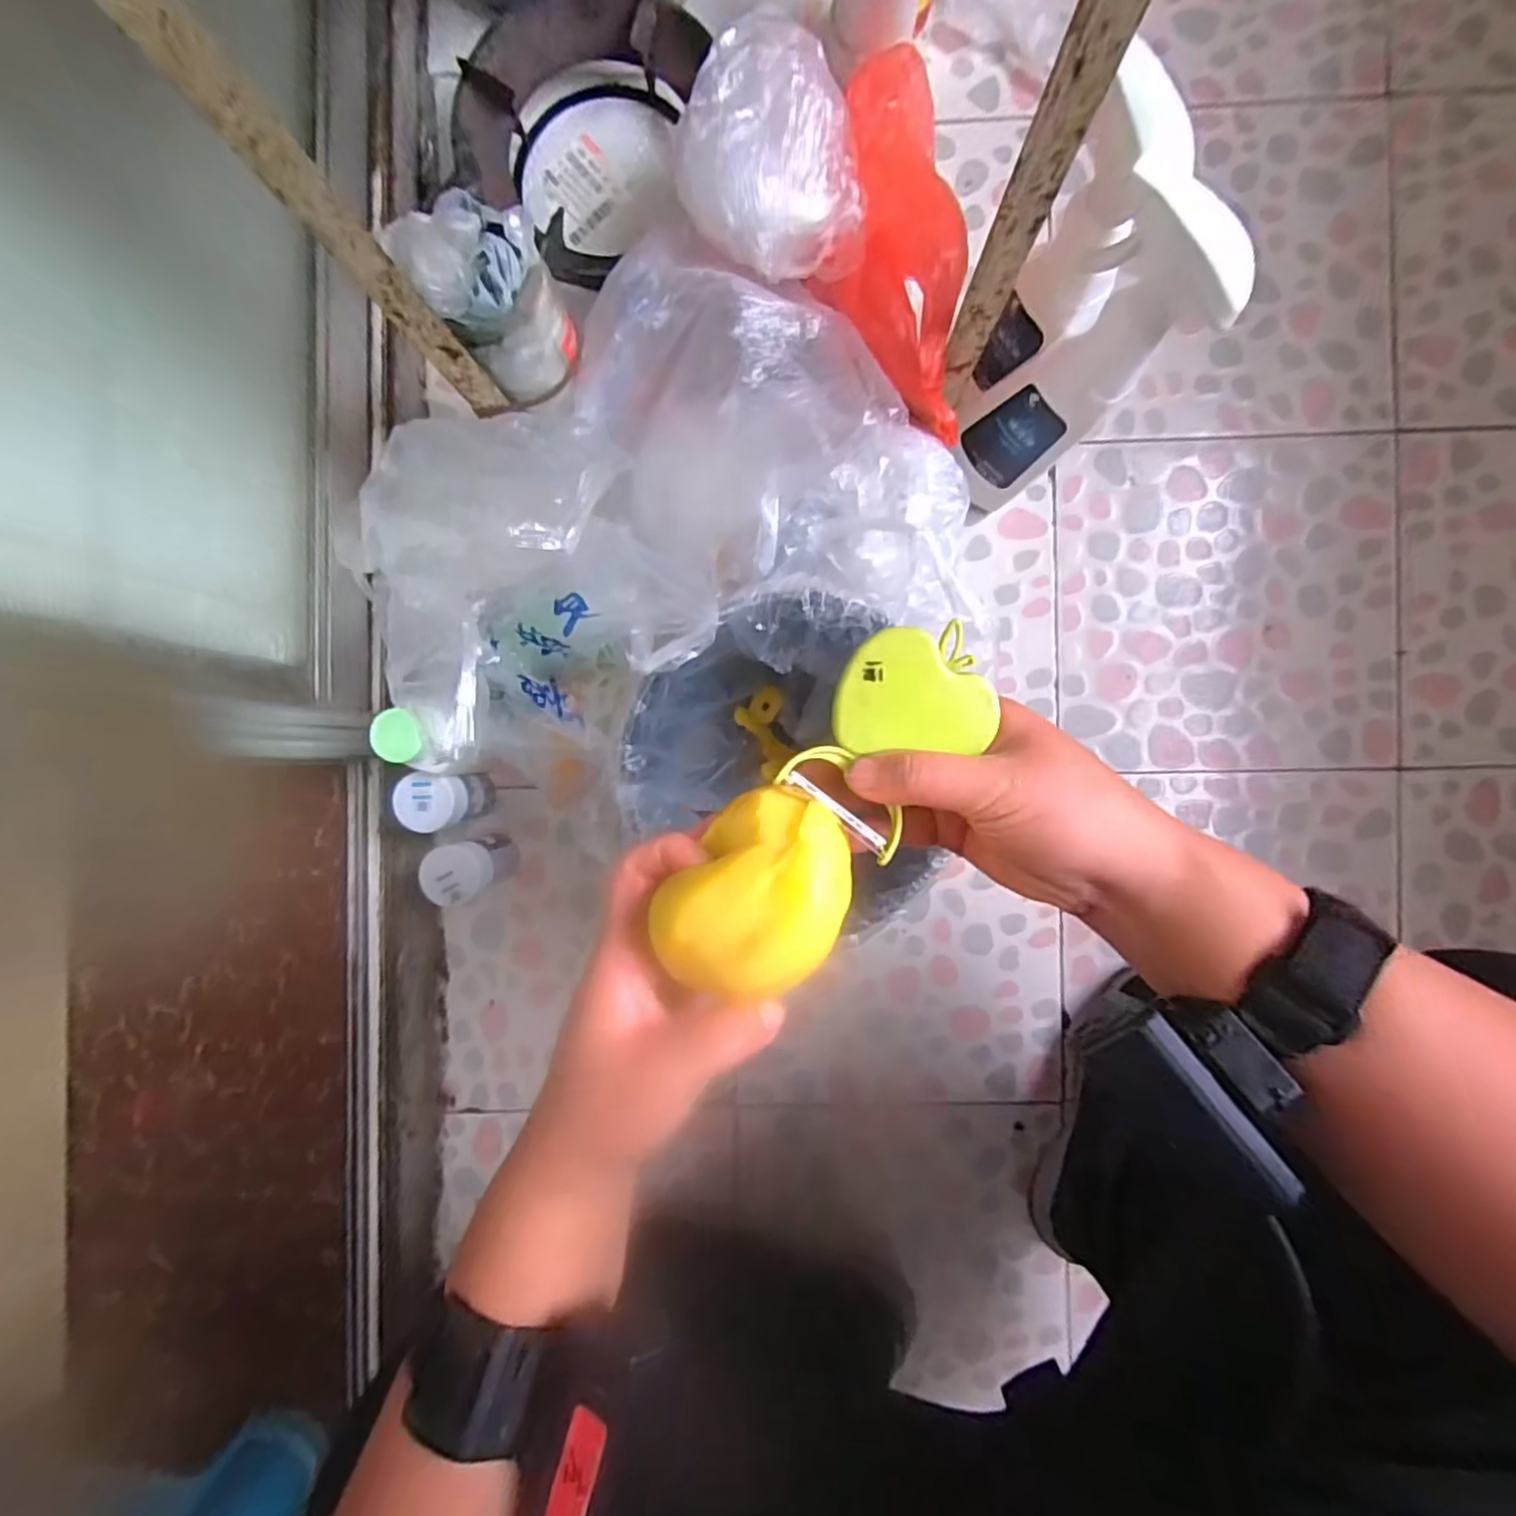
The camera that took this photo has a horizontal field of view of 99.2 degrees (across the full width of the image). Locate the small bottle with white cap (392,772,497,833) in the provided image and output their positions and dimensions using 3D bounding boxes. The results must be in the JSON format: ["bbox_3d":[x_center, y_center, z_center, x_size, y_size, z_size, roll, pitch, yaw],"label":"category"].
[{"bbox_3d":[-0.262,0.035,0.546,0.047,0.081,0.047,1,90,2],"label":"small bottle with white cap"}]

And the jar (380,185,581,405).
[{"bbox_3d":[-0.166,-0.293,0.413,0.076,0.125,0.074,0,90,2],"label":"jar"}]

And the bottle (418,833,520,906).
[{"bbox_3d":[-0.242,0.093,0.550,0.049,0.087,0.047,0,90,2],"label":"bottle"}]

